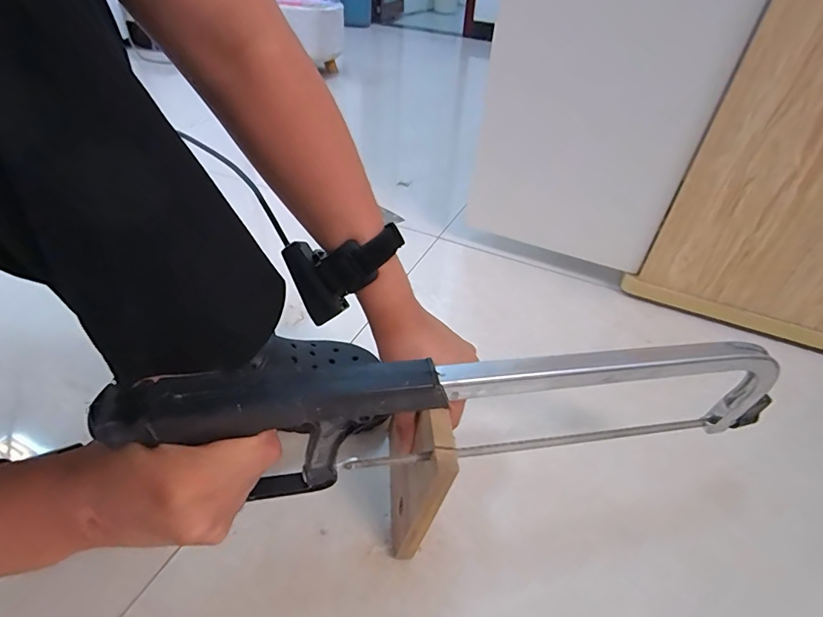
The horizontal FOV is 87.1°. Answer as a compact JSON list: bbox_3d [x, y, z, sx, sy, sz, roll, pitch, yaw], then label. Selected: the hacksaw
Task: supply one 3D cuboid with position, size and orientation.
[{"bbox_3d":[0.060,0.076,0.288,0.441,0.157,0.027,2,39,-20],"label":"hacksaw"}]

